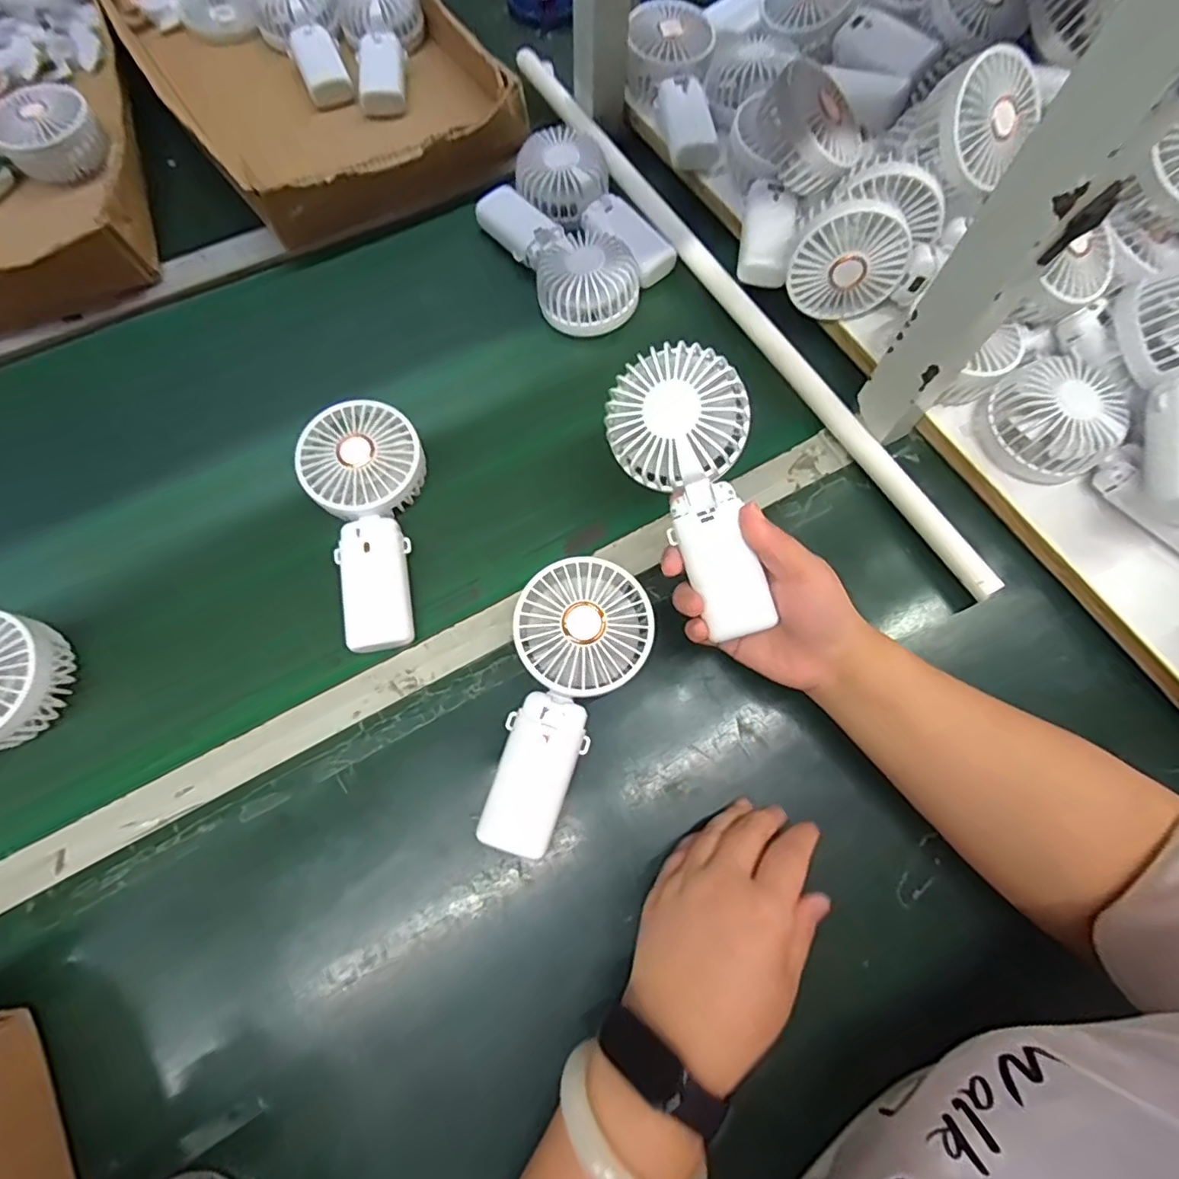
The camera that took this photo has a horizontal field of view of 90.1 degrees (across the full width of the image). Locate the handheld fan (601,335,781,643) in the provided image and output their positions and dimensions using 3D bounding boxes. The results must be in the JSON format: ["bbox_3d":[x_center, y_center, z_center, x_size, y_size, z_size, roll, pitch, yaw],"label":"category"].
[{"bbox_3d":[0.070,-0.060,0.363,0.078,0.032,0.174,-19,91,-7],"label":"handheld fan"}]

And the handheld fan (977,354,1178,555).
[{"bbox_3d":[0.373,-0.089,0.425,0.090,0.051,0.185,-33,74,-11],"label":"handheld fan"}]

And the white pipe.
[{"bbox_3d":[0.113,-0.274,0.515,0.019,0.015,0.677,-29,73,-10],"label":"white pipe"}]

